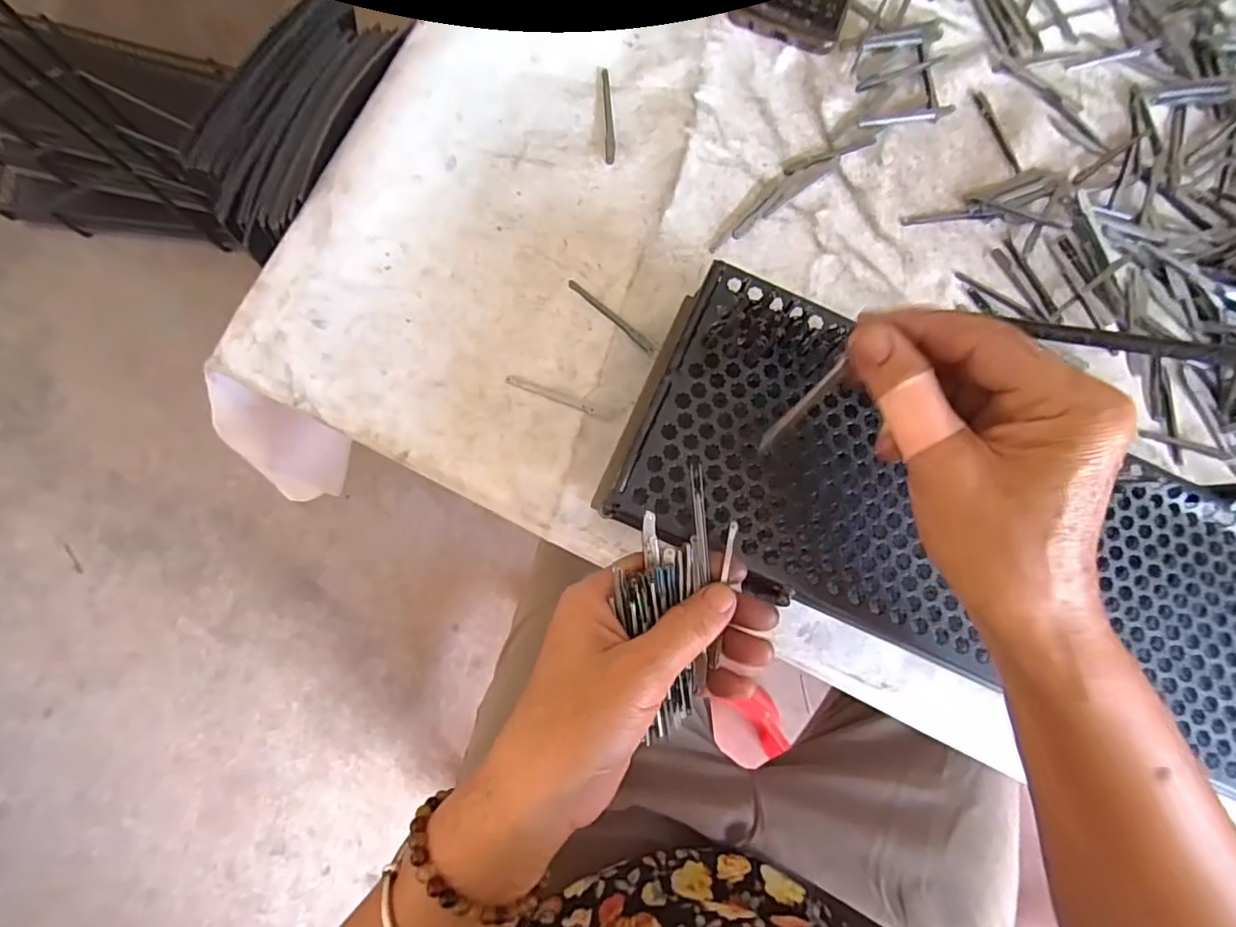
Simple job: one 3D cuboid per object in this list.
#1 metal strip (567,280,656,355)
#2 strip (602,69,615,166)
[{"bbox_3d":[-0.004,-0.089,0.353,0.067,0.004,0.006,41,81,1],"label":"metal strip"},{"bbox_3d":[-0.006,-0.224,0.373,0.007,0.004,0.067,-2,83,-5],"label":"strip"}]

